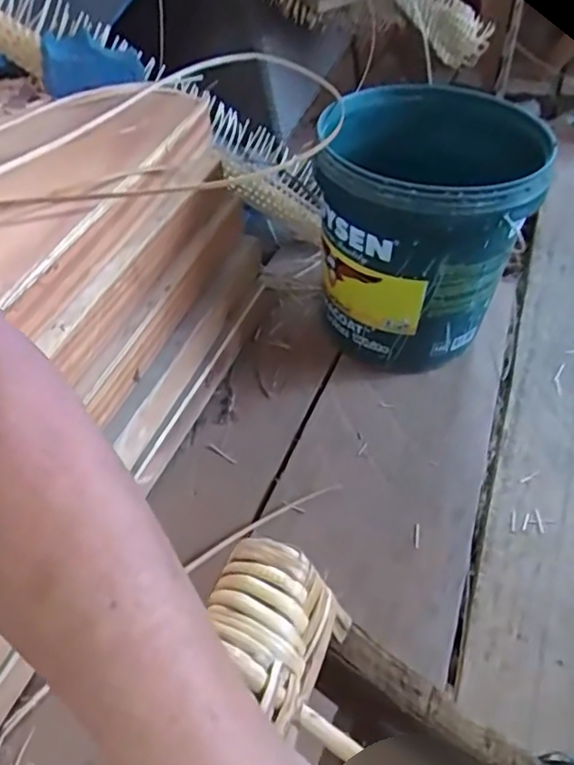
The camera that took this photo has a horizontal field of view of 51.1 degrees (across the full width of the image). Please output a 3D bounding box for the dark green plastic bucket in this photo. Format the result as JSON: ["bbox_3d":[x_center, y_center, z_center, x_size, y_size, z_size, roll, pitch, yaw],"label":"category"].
[{"bbox_3d":[0.200,-0.225,0.943,0.300,0.337,0.337,4,45,5],"label":"dark green plastic bucket"}]

